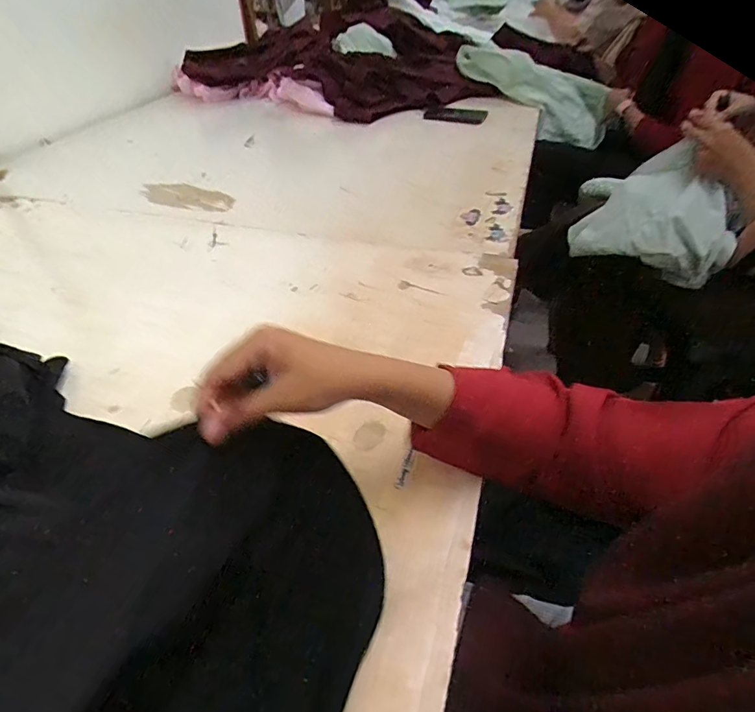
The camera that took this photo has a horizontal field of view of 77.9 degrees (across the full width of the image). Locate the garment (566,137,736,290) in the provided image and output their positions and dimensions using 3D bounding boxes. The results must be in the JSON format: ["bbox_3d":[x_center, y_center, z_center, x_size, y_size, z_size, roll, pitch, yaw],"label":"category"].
[{"bbox_3d":[0.494,-0.271,0.824,0.246,0.199,0.230,20,47,21],"label":"garment"}]

